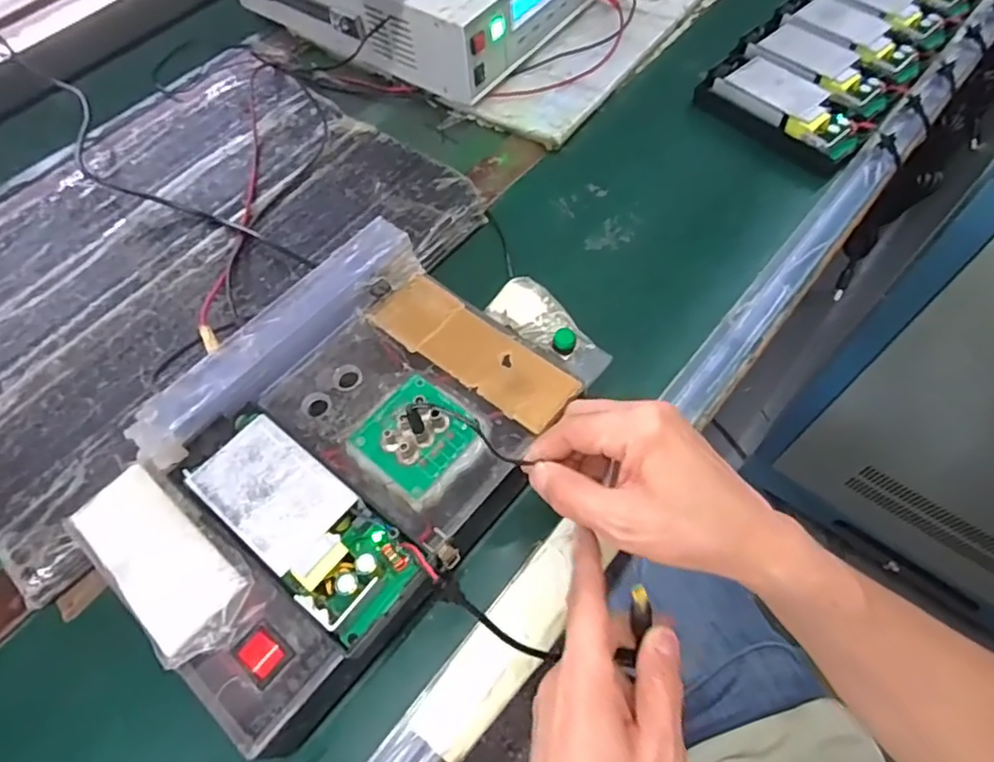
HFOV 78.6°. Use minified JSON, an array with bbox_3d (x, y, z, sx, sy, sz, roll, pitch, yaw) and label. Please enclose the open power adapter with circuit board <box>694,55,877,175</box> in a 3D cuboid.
[{"bbox_3d":[0.288,-0.277,0.614,0.073,0.026,0.164,-40,68,-18],"label":"open power adapter with circuit board"}]

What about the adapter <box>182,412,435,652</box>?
[{"bbox_3d":[-0.117,0.085,0.369,0.159,0.039,0.062,38,69,19],"label":"adapter"}]

